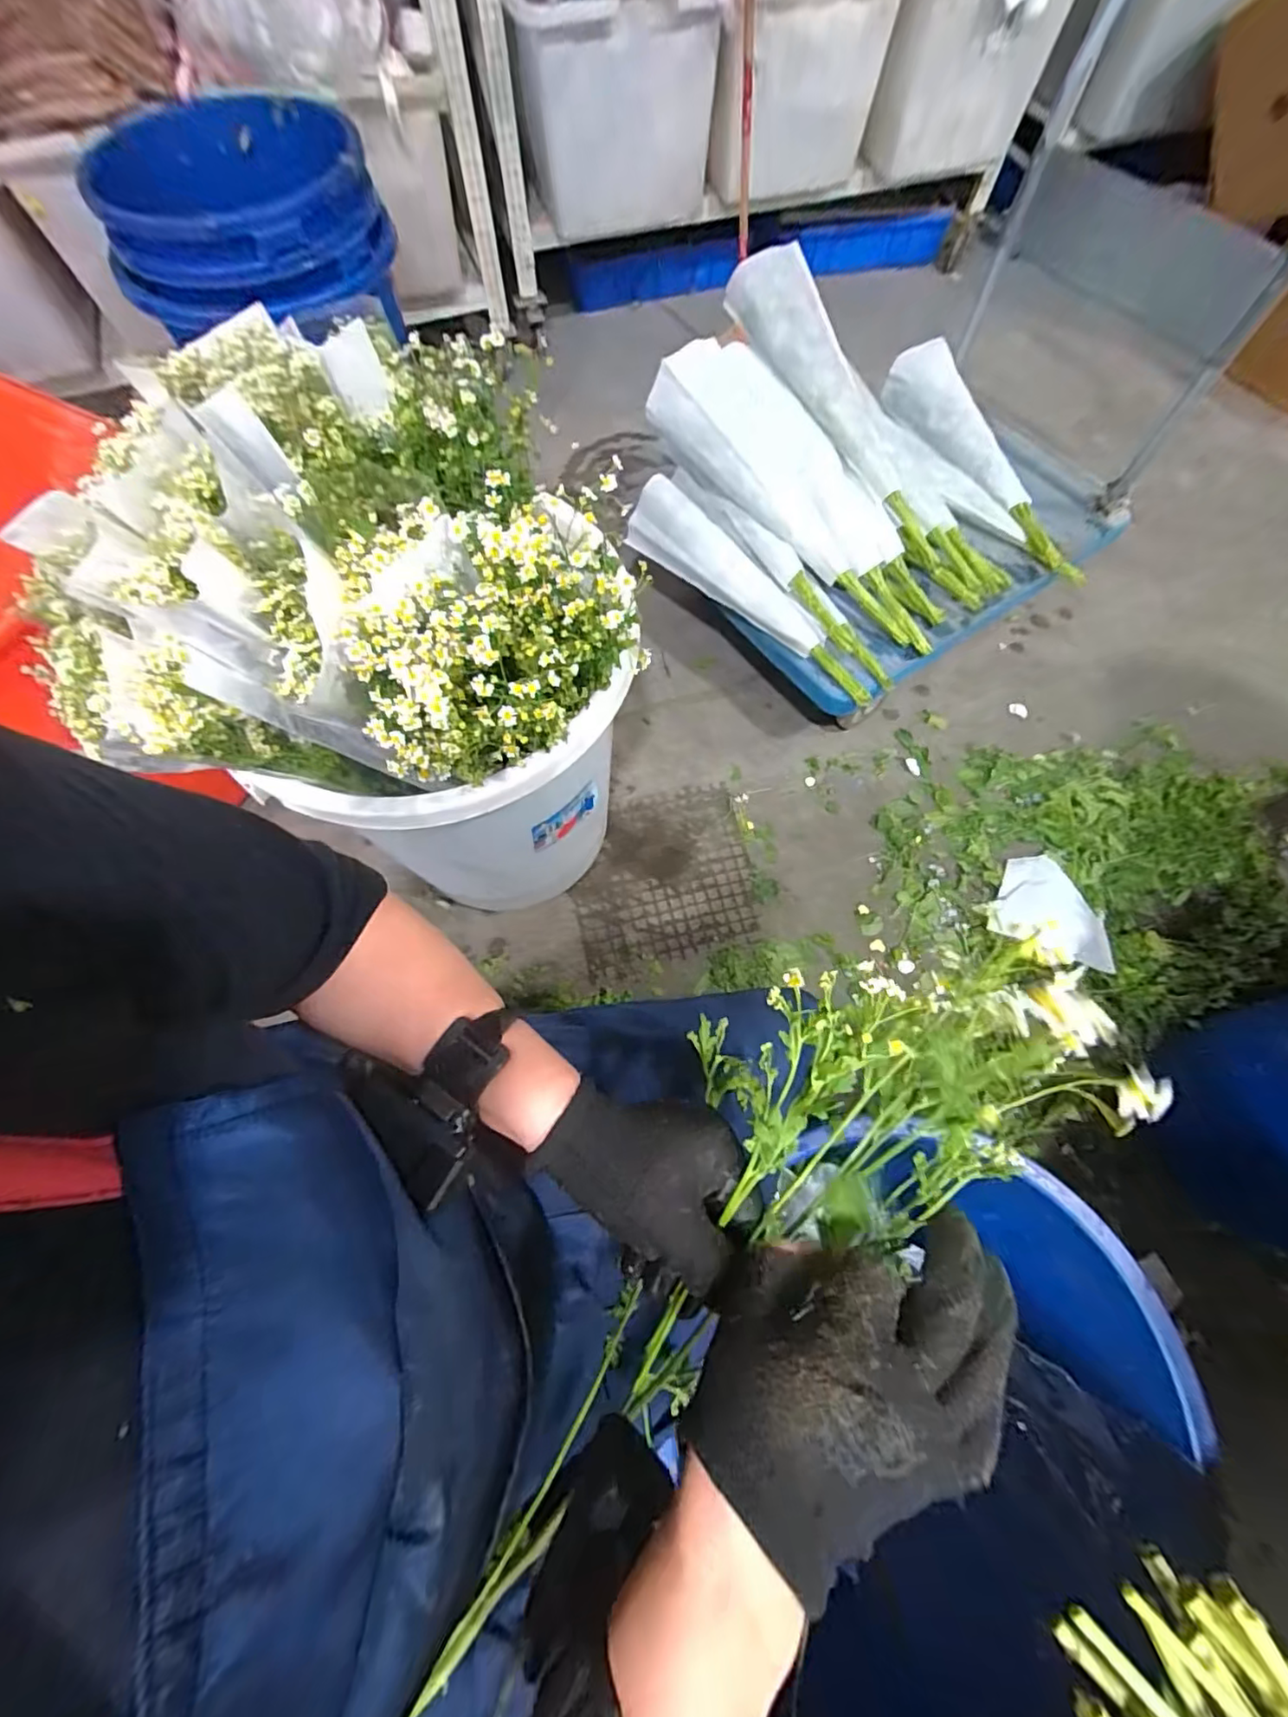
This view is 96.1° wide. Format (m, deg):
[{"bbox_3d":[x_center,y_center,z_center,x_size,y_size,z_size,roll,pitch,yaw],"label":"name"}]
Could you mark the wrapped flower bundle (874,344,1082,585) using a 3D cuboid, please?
[{"bbox_3d":[0.730,-0.869,1.277,0.191,0.151,0.610,-25,71,-10],"label":"wrapped flower bundle"}]

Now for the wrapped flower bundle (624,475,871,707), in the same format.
[{"bbox_3d":[0.213,-0.542,1.149,0.607,0.100,0.106,40,74,14],"label":"wrapped flower bundle"}]

